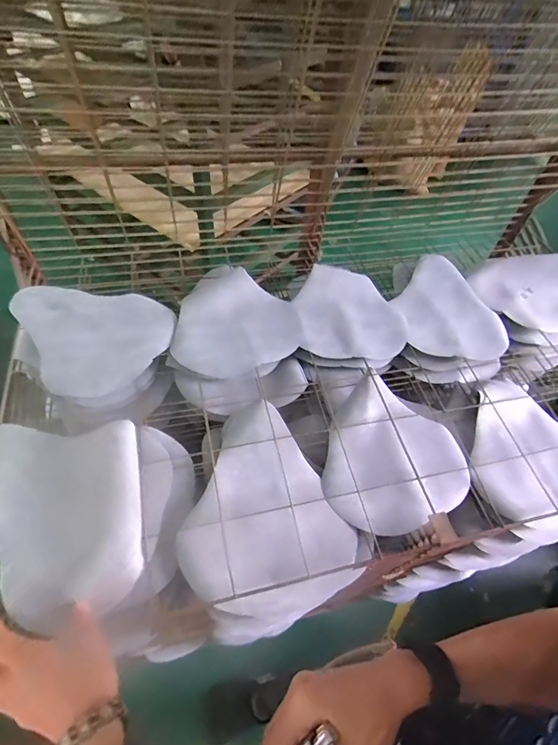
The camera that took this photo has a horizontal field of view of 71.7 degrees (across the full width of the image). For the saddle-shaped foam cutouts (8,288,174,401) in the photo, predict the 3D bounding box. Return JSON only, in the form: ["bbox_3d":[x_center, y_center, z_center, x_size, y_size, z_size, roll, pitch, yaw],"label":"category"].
[{"bbox_3d":[-0.317,-0.085,0.688,0.226,0.017,0.270,-28,60,-24],"label":"saddle-shaped foam cutouts"}]

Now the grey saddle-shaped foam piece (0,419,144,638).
[{"bbox_3d":[-0.283,0.166,0.488,0.207,0.053,0.248,-8,54,-11],"label":"grey saddle-shaped foam piece"}]

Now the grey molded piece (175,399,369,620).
[{"bbox_3d":[-0.035,0.198,0.557,0.221,0.047,0.332,-20,57,-19],"label":"grey molded piece"}]

